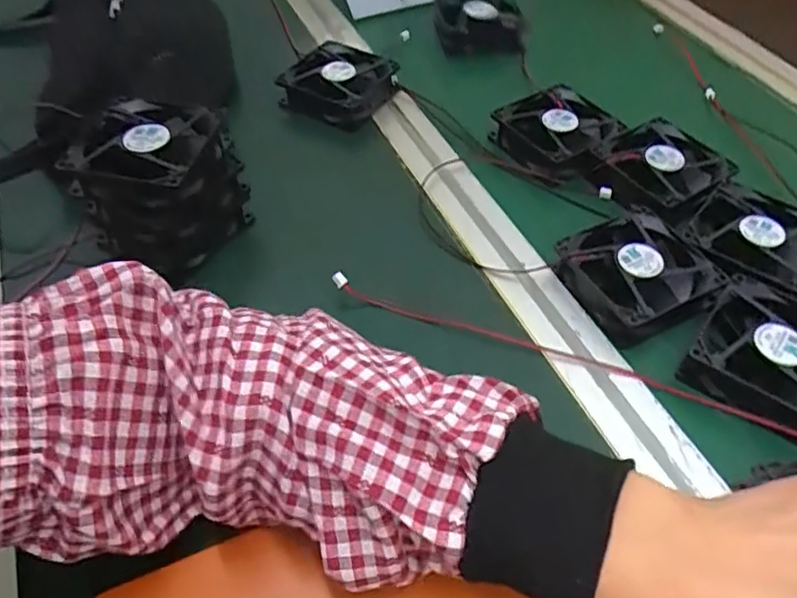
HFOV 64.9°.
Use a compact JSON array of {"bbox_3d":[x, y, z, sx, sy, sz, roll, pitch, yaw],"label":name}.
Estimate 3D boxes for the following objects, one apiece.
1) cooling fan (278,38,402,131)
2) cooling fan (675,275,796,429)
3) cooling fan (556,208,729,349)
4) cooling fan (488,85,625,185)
[{"bbox_3d":[-0.052,-0.190,0.548,0.088,0.028,0.085,34,57,24],"label":"cooling fan"},{"bbox_3d":[0.222,0.034,0.366,0.083,0.023,0.087,33,57,24],"label":"cooling fan"},{"bbox_3d":[0.155,-0.016,0.408,0.082,0.023,0.081,-17,52,-14],"label":"cooling fan"},{"bbox_3d":[0.127,-0.135,0.503,0.074,0.023,0.084,-26,55,-21],"label":"cooling fan"}]

